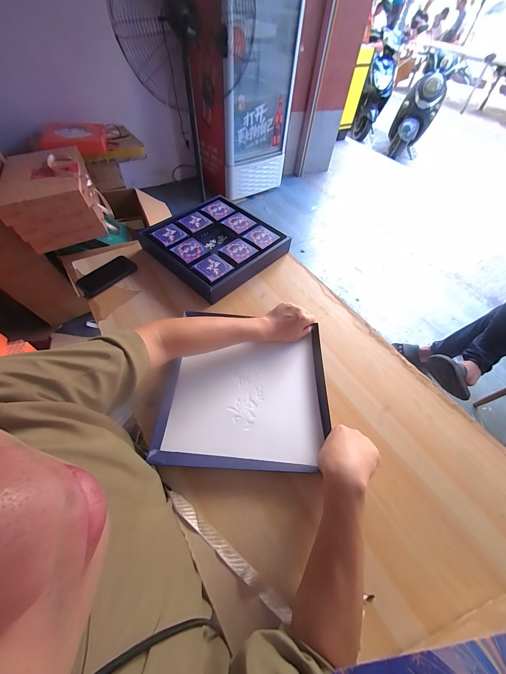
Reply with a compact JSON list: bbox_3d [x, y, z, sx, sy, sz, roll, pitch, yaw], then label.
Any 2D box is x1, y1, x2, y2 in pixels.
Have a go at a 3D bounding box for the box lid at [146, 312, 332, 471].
[{"bbox_3d":[-0.010,0.098,0.572,0.349,0.033,0.360,4,56,-2],"label":"box lid"}]

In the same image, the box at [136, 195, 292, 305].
[{"bbox_3d":[-0.118,-0.304,0.826,0.354,0.077,0.338,38,61,20],"label":"box"}]

